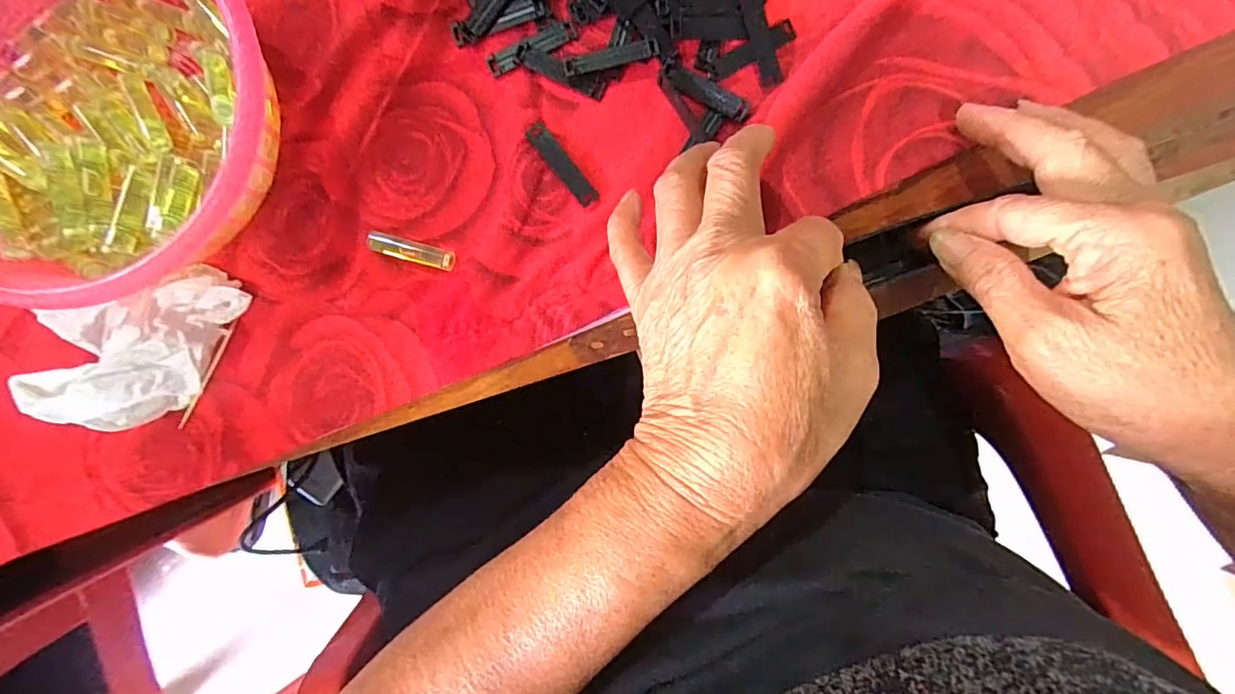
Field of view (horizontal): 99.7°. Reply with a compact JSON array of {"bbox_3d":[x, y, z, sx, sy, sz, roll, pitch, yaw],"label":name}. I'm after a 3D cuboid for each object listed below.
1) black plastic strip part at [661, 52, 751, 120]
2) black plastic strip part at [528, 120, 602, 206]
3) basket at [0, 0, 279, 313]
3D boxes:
[{"bbox_3d":[0.043,-0.127,0.256,0.048,0.006,0.011,31,92,-2],"label":"black plastic strip part"},{"bbox_3d":[-0.027,-0.090,0.257,0.010,0.004,0.047,-39,93,1],"label":"black plastic strip part"},{"bbox_3d":[-0.232,-0.104,0.227,0.167,0.050,0.163,0,93,-1],"label":"basket"}]

